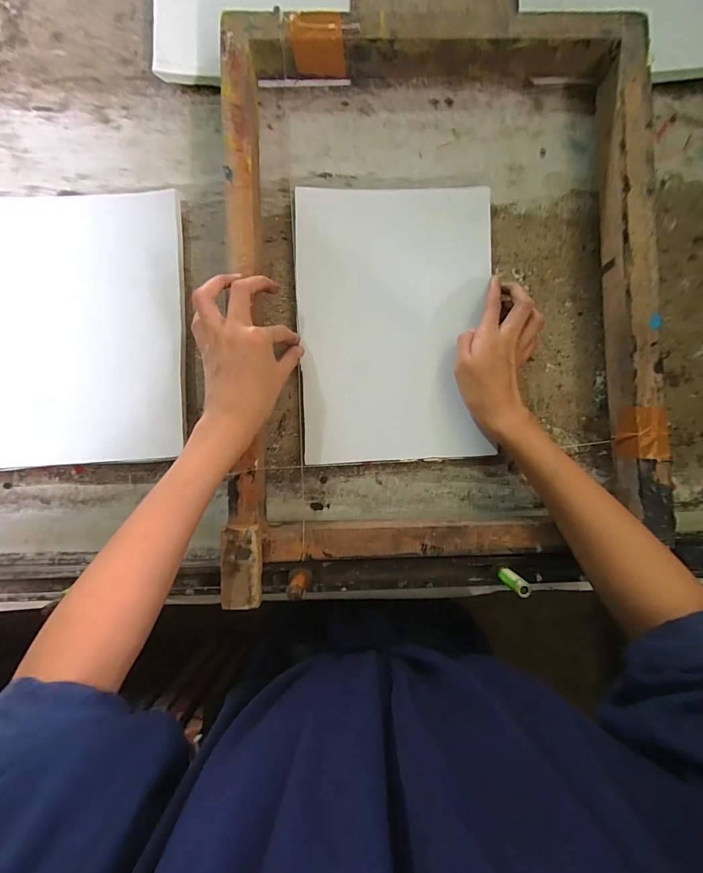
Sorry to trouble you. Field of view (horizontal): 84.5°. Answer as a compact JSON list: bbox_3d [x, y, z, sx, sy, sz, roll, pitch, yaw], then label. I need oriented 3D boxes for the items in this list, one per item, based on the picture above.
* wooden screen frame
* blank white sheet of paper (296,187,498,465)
[{"bbox_3d":[0.086,-0.132,0.373,0.399,0.066,0.529,-1,88,-1],"label":"wooden screen frame"},{"bbox_3d":[0.043,-0.112,0.389,0.187,0.010,0.267,-1,89,-2],"label":"blank white sheet of paper"}]

